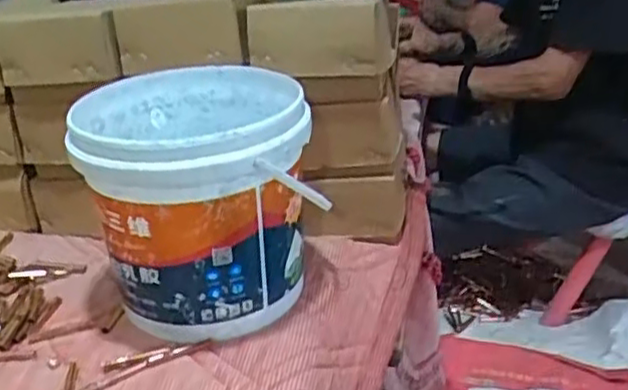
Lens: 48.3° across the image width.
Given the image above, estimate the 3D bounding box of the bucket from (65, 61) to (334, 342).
[{"bbox_3d":[-0.108,0.008,0.663,0.193,0.211,0.196,-8,24,-13],"label":"bucket"}]

